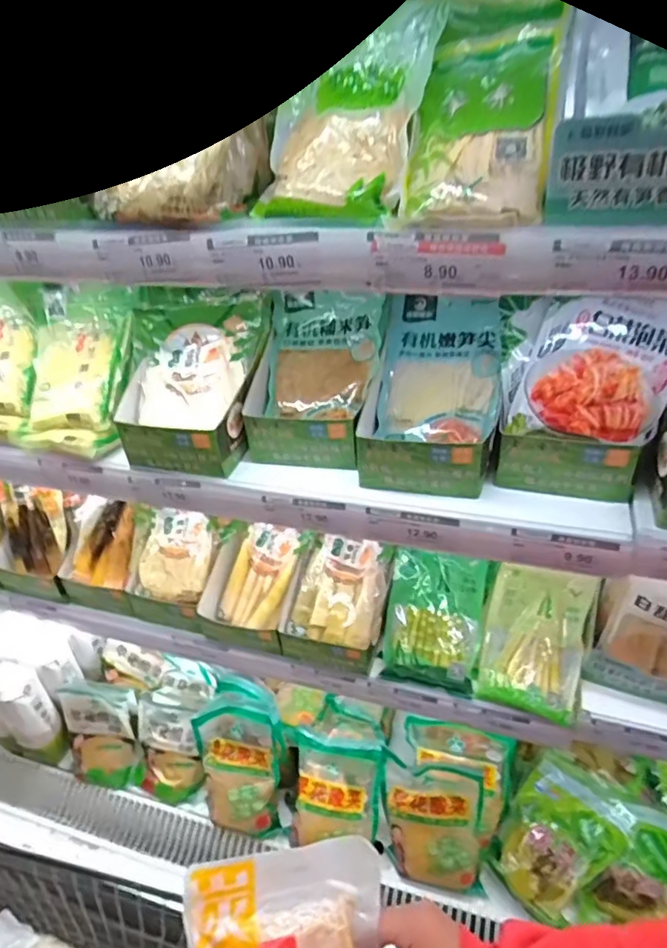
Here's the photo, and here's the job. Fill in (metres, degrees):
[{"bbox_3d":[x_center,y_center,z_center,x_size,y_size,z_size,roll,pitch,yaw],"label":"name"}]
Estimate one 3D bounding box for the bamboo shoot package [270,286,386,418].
[{"bbox_3d":[-0.012,-0.154,0.697,0.138,0.021,0.170,3,77,19],"label":"bamboo shoot package"}]

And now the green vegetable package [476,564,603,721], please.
[{"bbox_3d":[0.279,0.229,0.782,0.134,0.042,0.192,10,66,26],"label":"green vegetable package"}]

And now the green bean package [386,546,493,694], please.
[{"bbox_3d":[0.148,0.209,0.819,0.134,0.019,0.187,8,75,13],"label":"green bean package"}]

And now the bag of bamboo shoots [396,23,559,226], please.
[{"bbox_3d":[0.116,-0.275,0.443,0.103,0.020,0.190,6,70,16],"label":"bag of bamboo shoots"}]

